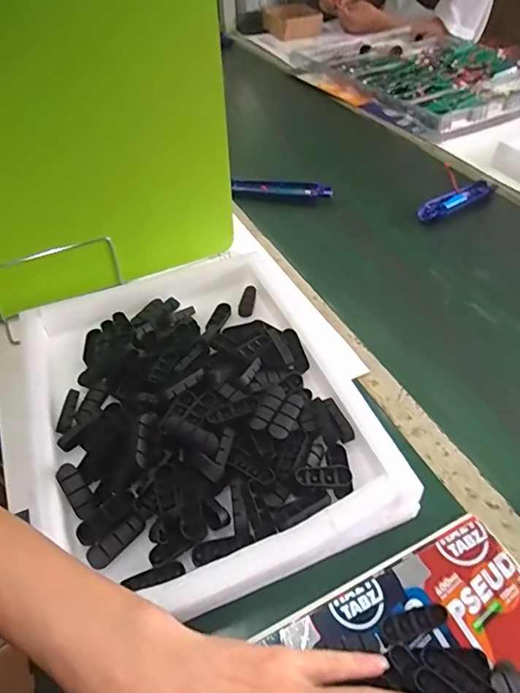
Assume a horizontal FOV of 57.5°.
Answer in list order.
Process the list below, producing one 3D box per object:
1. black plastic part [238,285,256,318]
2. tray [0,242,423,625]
[{"bbox_3d":[-0.014,-0.055,0.557,0.015,0.006,0.046,5,46,7],"label":"black plastic part"},{"bbox_3d":[-0.079,0.047,0.450,0.308,0.047,0.371,-20,48,-17],"label":"tray"}]

